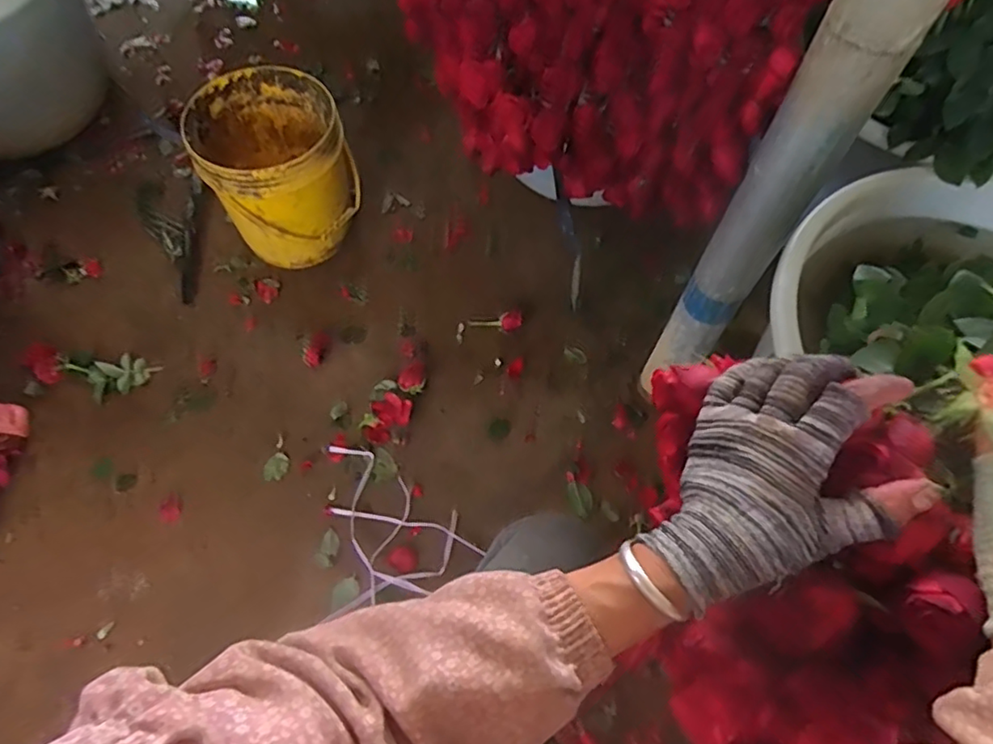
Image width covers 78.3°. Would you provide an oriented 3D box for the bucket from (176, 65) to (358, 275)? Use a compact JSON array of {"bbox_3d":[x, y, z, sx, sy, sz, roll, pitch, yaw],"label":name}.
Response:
[{"bbox_3d":[-0.394,-0.377,1.110,0.243,0.230,0.252,1,63,-1],"label":"bucket"}]

